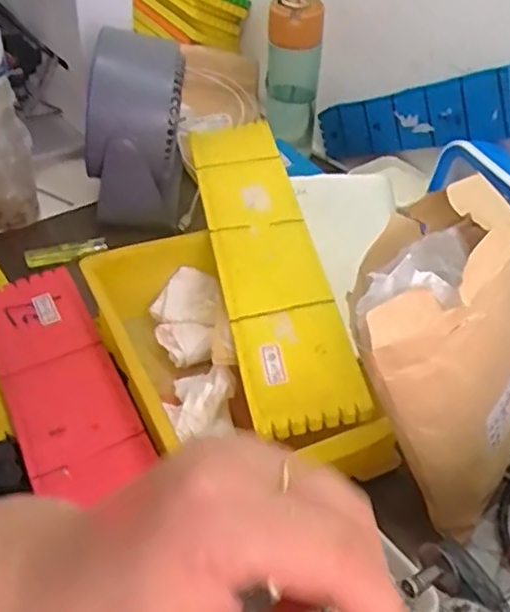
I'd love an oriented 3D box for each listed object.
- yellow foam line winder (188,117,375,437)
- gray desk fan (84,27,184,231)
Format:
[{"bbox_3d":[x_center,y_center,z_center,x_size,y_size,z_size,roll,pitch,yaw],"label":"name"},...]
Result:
[{"bbox_3d":[0.006,-0.051,0.547,0.080,0.024,0.358,-8,47,-8],"label":"yellow foam line winder"},{"bbox_3d":[-0.121,-0.181,0.668,0.098,0.167,0.103,-2,43,-9],"label":"gray desk fan"}]

